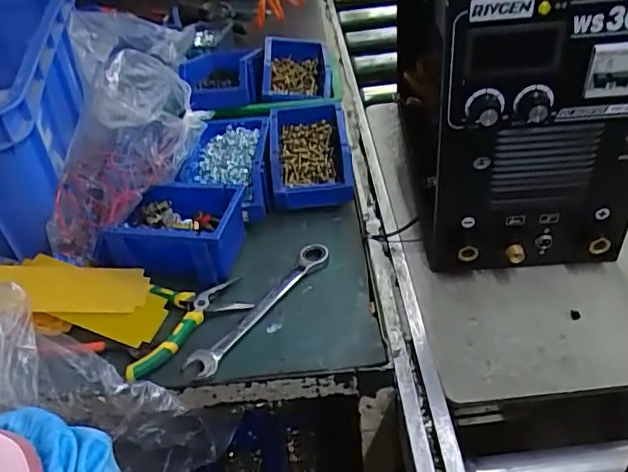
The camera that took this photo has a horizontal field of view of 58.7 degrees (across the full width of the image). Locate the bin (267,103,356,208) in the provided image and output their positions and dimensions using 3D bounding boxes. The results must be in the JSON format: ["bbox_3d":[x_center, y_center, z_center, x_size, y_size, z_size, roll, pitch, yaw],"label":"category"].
[{"bbox_3d":[-0.005,-0.106,0.759,0.104,0.077,0.168,-6,39,2],"label":"bin"}]

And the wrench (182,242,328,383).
[{"bbox_3d":[-0.053,0.074,0.592,0.031,0.012,0.206,21,47,31],"label":"wrench"}]

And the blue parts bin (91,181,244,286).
[{"bbox_3d":[-0.164,-0.006,0.656,0.163,0.072,0.123,-2,39,7],"label":"blue parts bin"}]

